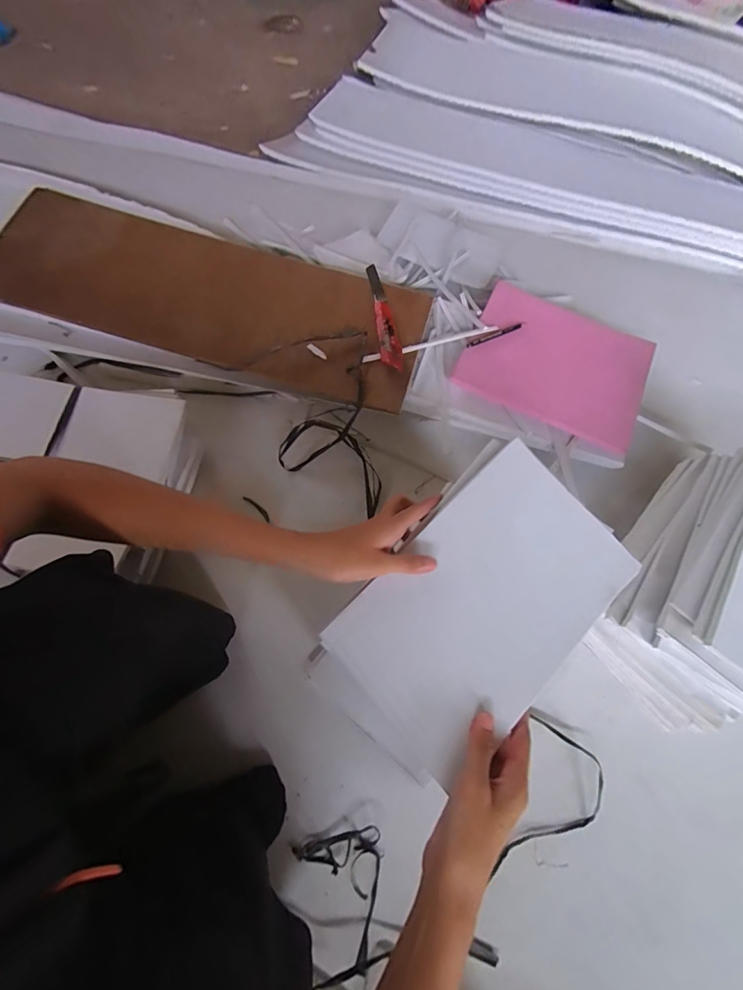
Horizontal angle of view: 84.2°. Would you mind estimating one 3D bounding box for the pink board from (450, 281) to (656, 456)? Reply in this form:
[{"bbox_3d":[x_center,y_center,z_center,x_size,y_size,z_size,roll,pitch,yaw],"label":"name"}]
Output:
[{"bbox_3d":[0.285,-0.205,0.630,0.265,0.015,0.206,25,73,5],"label":"pink board"}]

